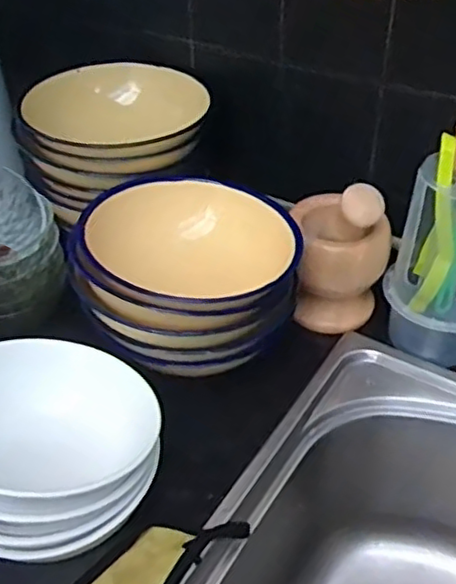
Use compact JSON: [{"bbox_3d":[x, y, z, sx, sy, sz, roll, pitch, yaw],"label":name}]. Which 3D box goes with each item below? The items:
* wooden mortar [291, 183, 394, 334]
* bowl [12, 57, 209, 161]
[{"bbox_3d":[0.111,-0.045,0.657,0.091,0.153,0.093,-2,41,0],"label":"wooden mortar"},{"bbox_3d":[-0.110,-0.177,0.680,0.164,0.065,0.164,-1,41,1],"label":"bowl"}]

